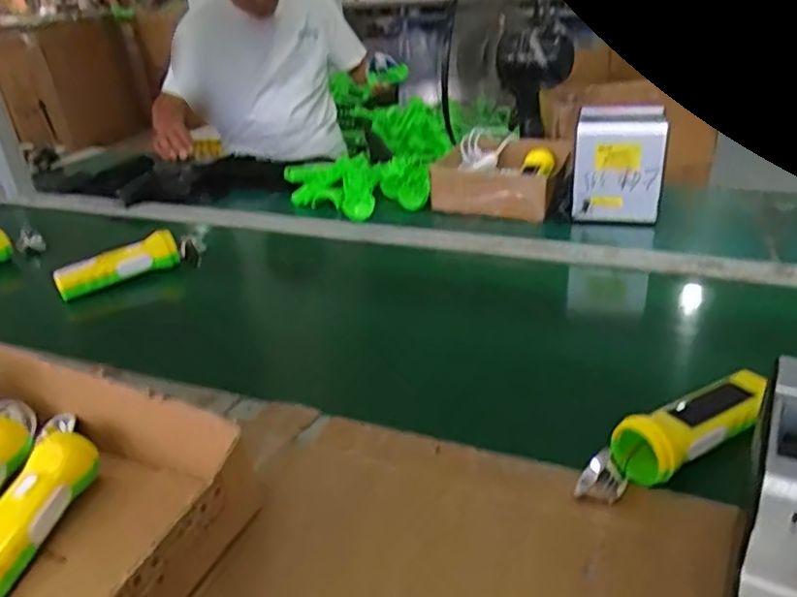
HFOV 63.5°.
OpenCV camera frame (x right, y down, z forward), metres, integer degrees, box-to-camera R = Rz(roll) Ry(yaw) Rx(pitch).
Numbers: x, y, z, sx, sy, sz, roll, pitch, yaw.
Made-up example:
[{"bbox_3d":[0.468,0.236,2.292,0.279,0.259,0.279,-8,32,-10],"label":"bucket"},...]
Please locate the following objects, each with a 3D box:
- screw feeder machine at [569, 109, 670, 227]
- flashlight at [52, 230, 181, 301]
[{"bbox_3d":[0.331,-0.209,0.975,0.125,0.140,0.115,2,30,14],"label":"screw feeder machine"},{"bbox_3d":[-0.403,-0.050,0.927,0.168,0.048,0.050,-17,31,-20],"label":"flashlight"}]

